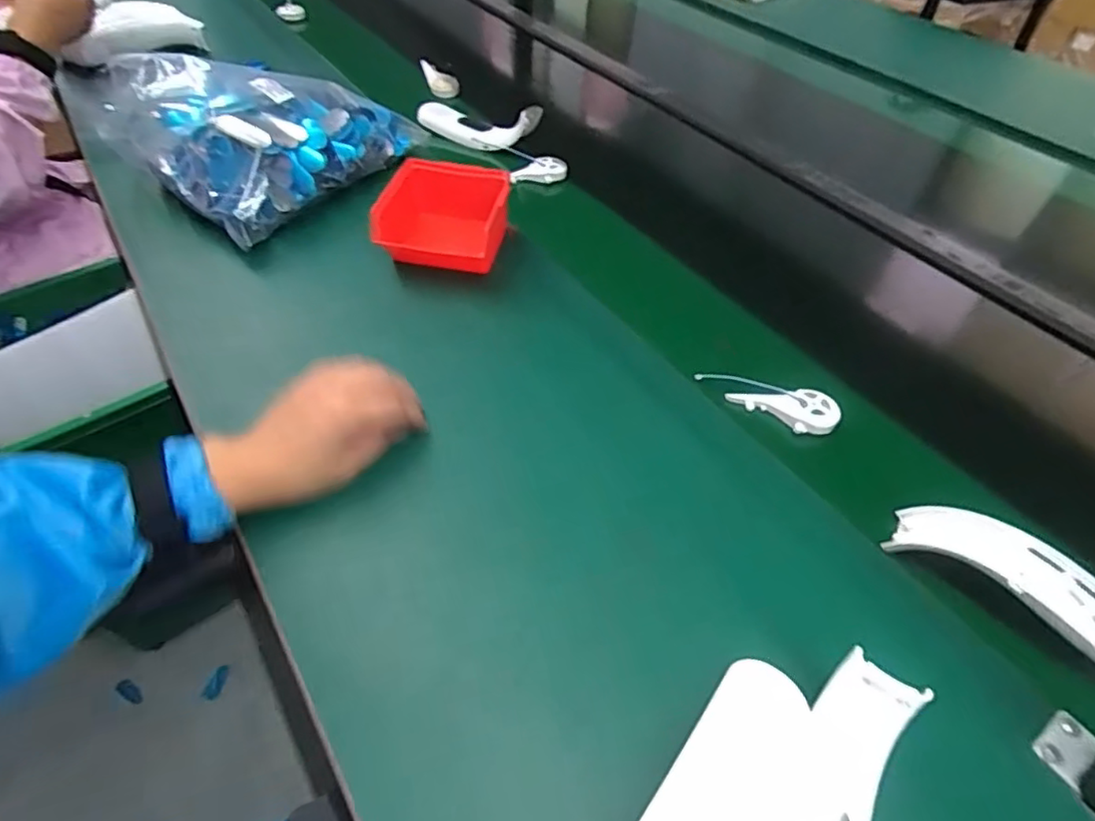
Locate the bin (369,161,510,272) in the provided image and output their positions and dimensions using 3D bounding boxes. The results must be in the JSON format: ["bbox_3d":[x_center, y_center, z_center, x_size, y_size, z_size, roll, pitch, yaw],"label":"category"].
[{"bbox_3d":[-0.110,-0.208,0.664,0.136,0.058,0.153,15,49,9],"label":"bin"}]

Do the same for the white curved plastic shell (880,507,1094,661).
[{"bbox_3d":[0.347,0.131,0.422,0.199,0.041,0.058,30,53,21],"label":"white curved plastic shell"}]

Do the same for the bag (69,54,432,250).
[{"bbox_3d":[-0.337,-0.359,0.747,0.265,0.100,0.312,29,52,20],"label":"bag"}]

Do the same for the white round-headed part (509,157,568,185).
[{"bbox_3d":[-0.012,-0.320,0.816,0.076,0.026,0.023,-8,48,5],"label":"white round-headed part"}]

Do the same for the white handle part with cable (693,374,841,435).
[{"bbox_3d":[0.204,-0.015,0.561,0.124,0.018,0.048,29,52,20],"label":"white handle part with cable"}]

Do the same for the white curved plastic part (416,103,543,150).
[{"bbox_3d":[-0.106,-0.417,0.855,0.206,0.049,0.058,26,51,18],"label":"white curved plastic part"}]

